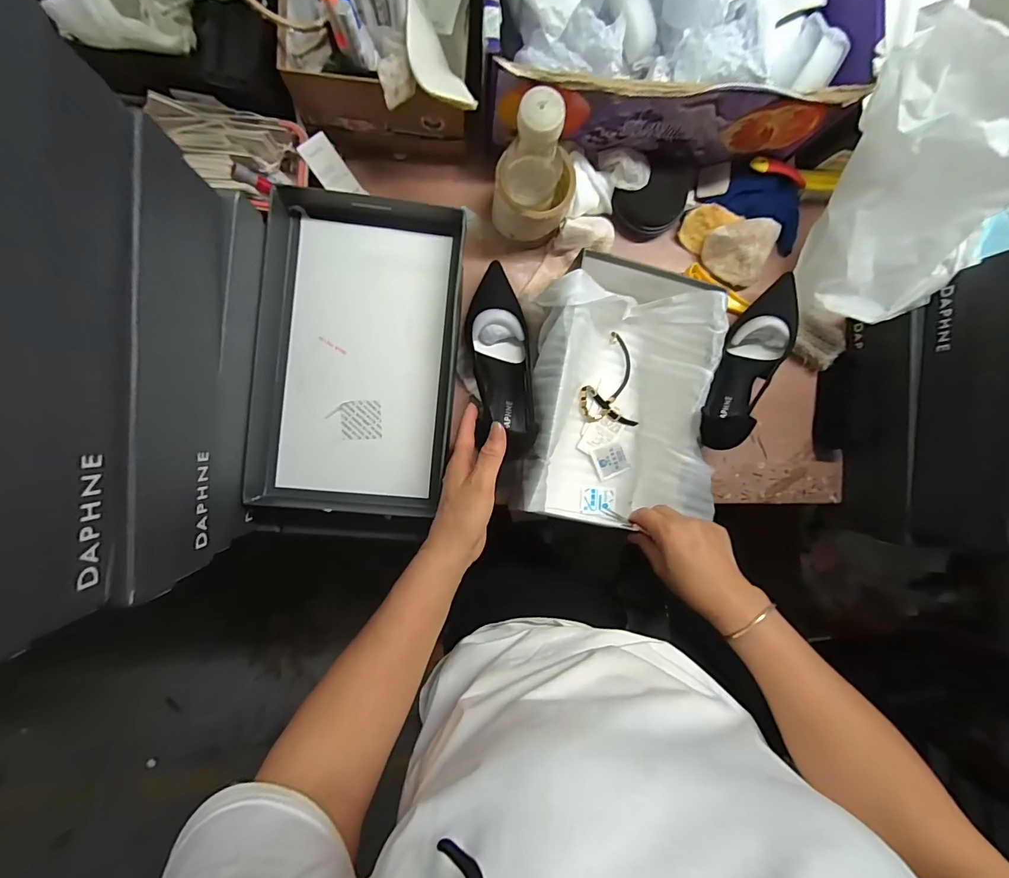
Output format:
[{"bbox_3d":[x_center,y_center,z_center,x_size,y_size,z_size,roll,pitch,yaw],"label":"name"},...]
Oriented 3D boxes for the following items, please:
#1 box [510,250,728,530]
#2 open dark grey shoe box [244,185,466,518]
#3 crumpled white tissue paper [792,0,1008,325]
[{"bbox_3d":[0.135,-0.047,0.521,0.213,0.095,0.291,1,91,-5],"label":"box"},{"bbox_3d":[-0.145,-0.081,0.451,0.186,0.063,0.314,5,91,-6],"label":"open dark grey shoe box"},{"bbox_3d":[0.418,-0.270,0.455,0.102,0.200,0.263,-9,92,-5],"label":"crumpled white tissue paper"}]

